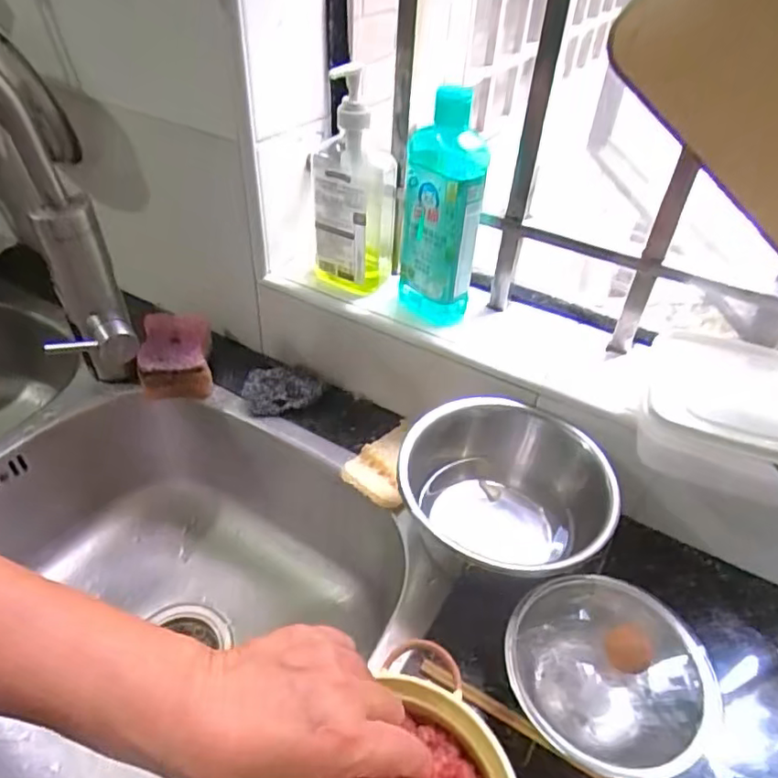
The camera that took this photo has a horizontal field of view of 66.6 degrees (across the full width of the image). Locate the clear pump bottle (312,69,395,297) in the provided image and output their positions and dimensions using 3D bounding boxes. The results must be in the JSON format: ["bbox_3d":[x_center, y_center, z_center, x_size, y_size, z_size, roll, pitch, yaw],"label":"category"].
[{"bbox_3d":[-0.035,-0.207,0.594,0.082,0.202,0.094,4,41,-1],"label":"clear pump bottle"}]

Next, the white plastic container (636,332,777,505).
[{"bbox_3d":[0.276,0.025,0.468,0.138,0.053,0.141,19,43,16],"label":"white plastic container"}]

